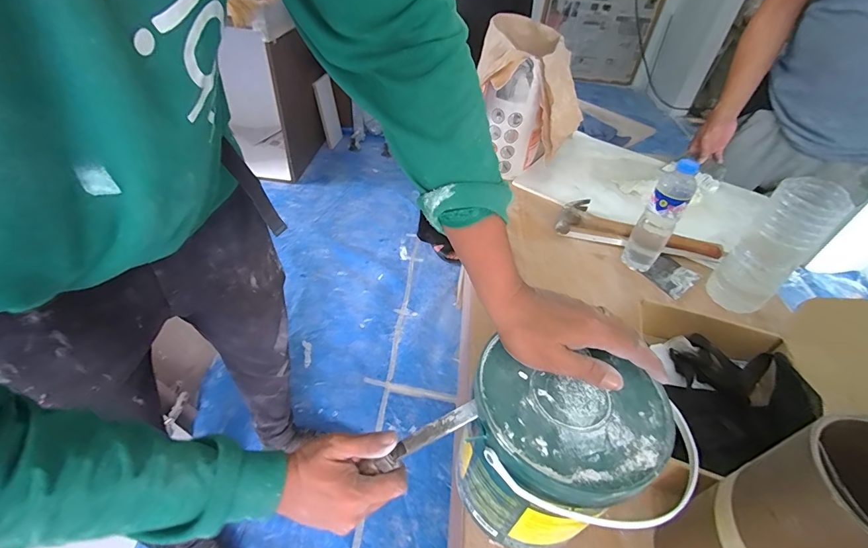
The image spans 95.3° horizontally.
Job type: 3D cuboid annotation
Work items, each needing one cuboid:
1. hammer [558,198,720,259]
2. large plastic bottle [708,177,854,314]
[{"bbox_3d":[0.427,-0.102,0.859,0.313,0.040,0.119,12,44,6],"label":"hammer"},{"bbox_3d":[0.571,-0.037,0.673,0.098,0.230,0.082,35,50,27],"label":"large plastic bottle"}]

